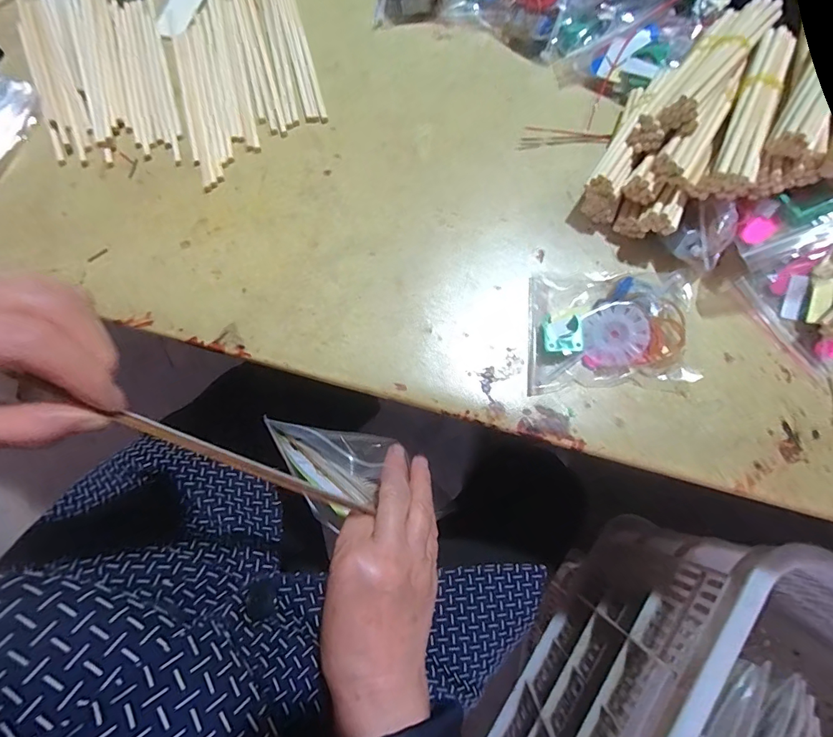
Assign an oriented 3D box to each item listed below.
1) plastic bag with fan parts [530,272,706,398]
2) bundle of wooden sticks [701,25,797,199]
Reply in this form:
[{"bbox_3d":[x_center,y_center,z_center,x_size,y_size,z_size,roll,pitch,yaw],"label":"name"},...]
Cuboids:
[{"bbox_3d":[0.124,-0.027,0.288,0.100,0.020,0.076,-1,76,1],"label":"plastic bag with fan parts"},{"bbox_3d":[0.197,-0.150,0.265,0.023,0.025,0.098,22,78,7],"label":"bundle of wooden sticks"}]

